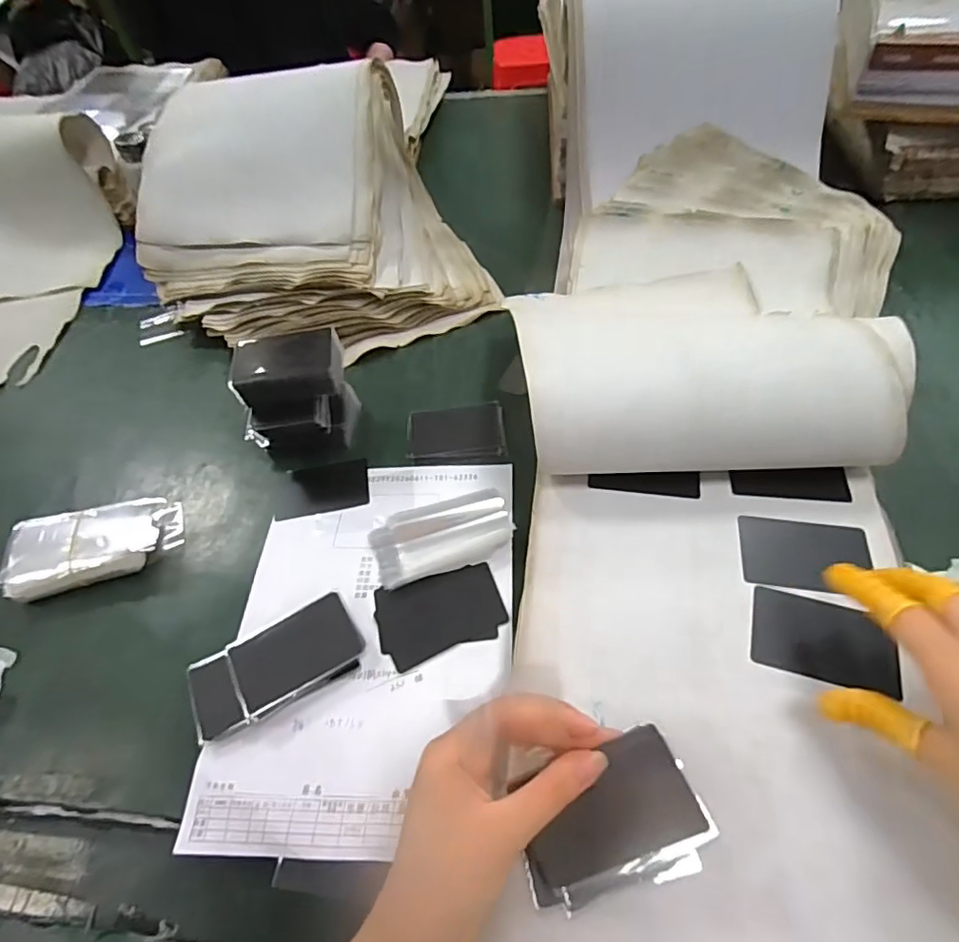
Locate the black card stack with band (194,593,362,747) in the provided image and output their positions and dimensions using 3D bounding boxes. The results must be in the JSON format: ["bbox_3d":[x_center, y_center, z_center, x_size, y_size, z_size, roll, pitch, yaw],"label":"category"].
[{"bbox_3d":[-0.146,0.138,0.402,0.118,0.021,0.058,-28,56,-15],"label":"black card stack with band"}]

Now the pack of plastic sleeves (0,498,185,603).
[{"bbox_3d":[-0.323,0.062,0.470,0.128,0.029,0.070,-13,53,-4],"label":"pack of plastic sleeves"}]

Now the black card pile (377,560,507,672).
[{"bbox_3d":[-0.030,0.108,0.424,0.093,0.004,0.062,-16,54,-7],"label":"black card pile"}]

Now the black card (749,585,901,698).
[{"bbox_3d":[0.217,0.106,0.354,0.081,0.004,0.053,9,55,19],"label":"black card"}]

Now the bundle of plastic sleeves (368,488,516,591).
[{"bbox_3d":[-0.030,0.052,0.459,0.113,0.014,0.062,-17,54,-7],"label":"bundle of plastic sleeves"}]

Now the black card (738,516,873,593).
[{"bbox_3d":[0.227,0.058,0.390,0.083,0.004,0.054,5,54,9],"label":"black card"}]

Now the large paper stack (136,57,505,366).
[{"bbox_3d":[-0.202,-0.290,0.637,0.377,0.169,0.322,-15,53,-6],"label":"large paper stack"}]

